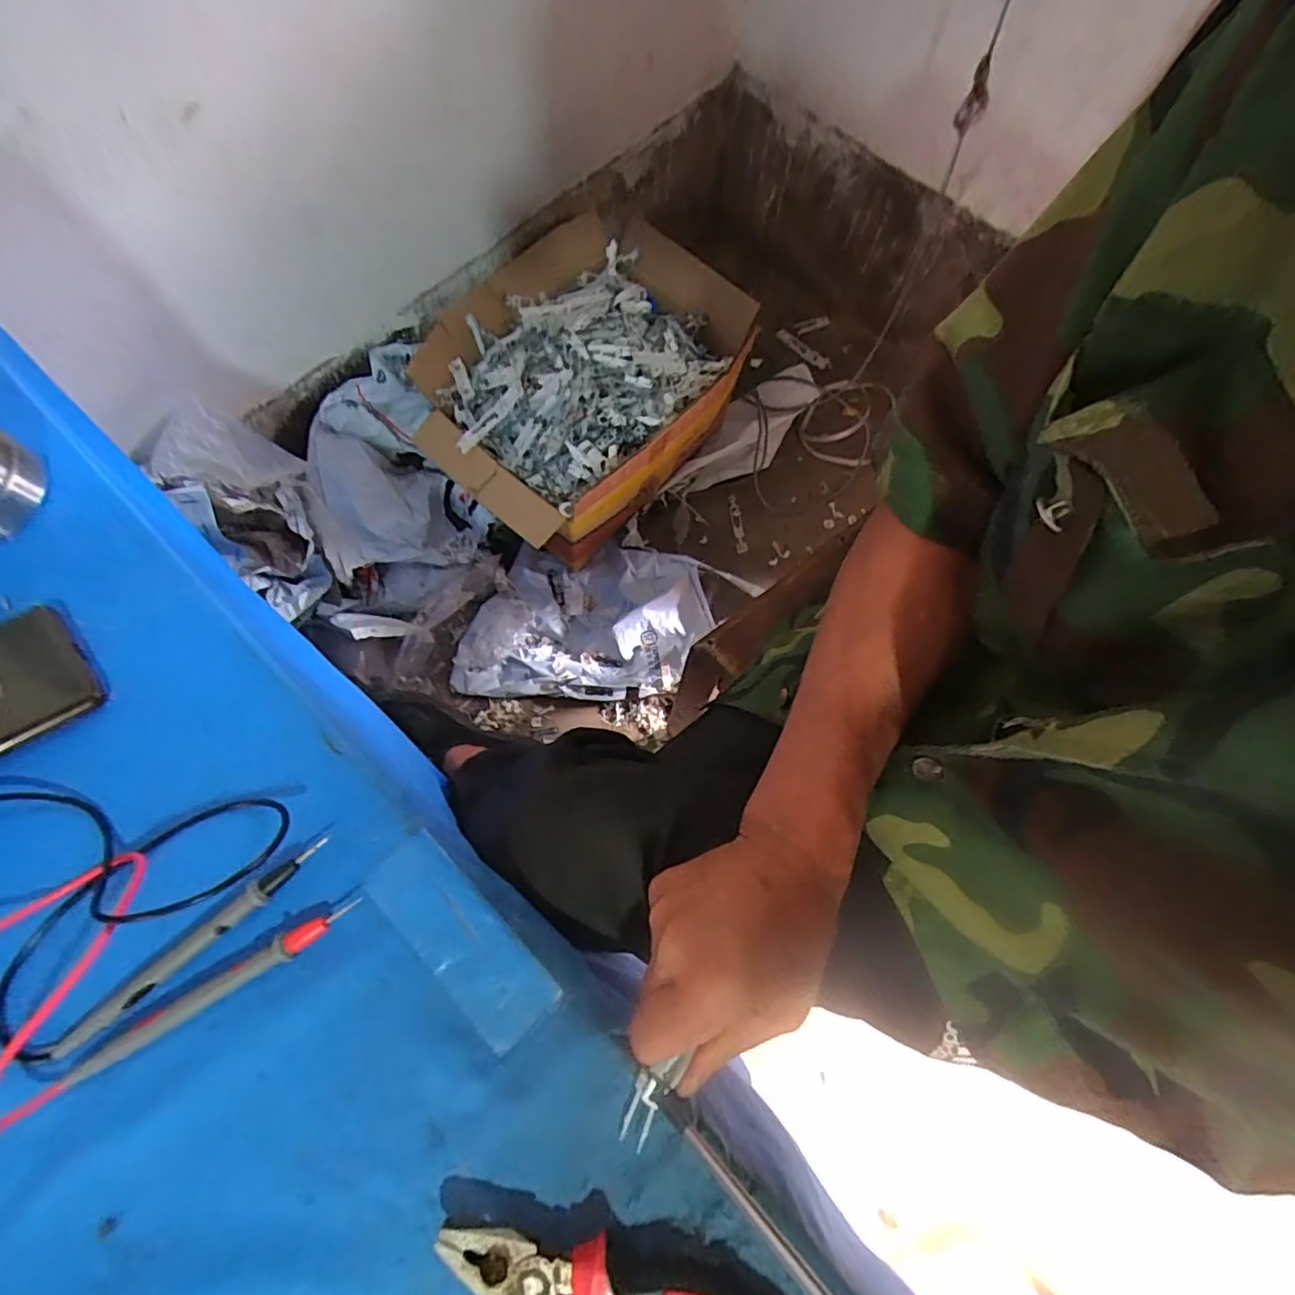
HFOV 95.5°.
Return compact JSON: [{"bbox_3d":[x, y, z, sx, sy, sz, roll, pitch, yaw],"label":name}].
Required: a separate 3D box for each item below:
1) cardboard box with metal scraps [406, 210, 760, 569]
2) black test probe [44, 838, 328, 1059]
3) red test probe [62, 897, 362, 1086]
[{"bbox_3d":[-0.109,-0.431,0.980,0.407,0.190,0.534,39,75,10],"label":"cardboard box with metal scraps"},{"bbox_3d":[-0.228,0.150,0.296,0.144,0.011,0.011,-39,78,-13],"label":"black test probe"},{"bbox_3d":[-0.212,0.168,0.292,0.140,0.012,0.012,-29,76,-11],"label":"red test probe"}]

